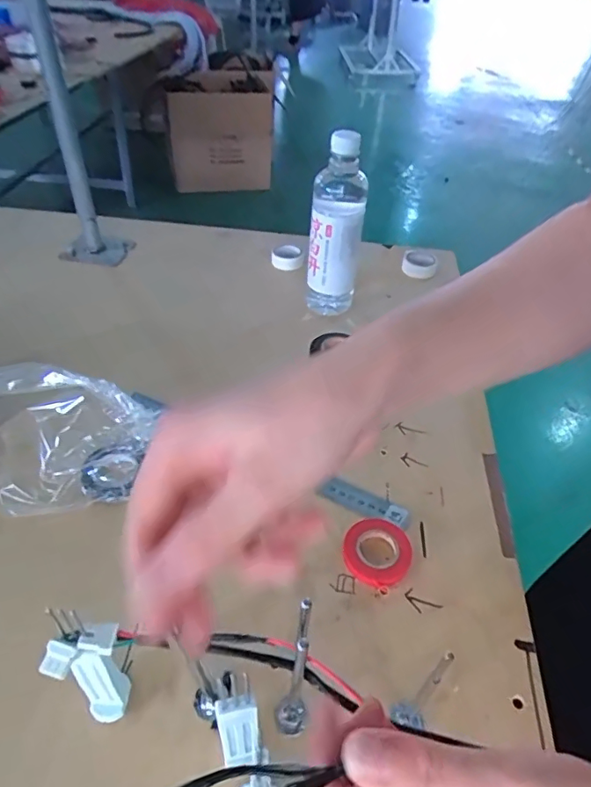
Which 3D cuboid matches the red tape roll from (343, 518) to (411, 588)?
[{"bbox_3d":[0.071,0.136,0.456,0.058,0.012,0.060,2,44,-2],"label":"red tape roll"}]

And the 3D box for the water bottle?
[{"bbox_3d":[0.050,-0.199,0.653,0.063,0.220,0.056,7,44,3],"label":"water bottle"}]

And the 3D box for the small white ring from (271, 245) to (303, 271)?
[{"bbox_3d":[-0.014,-0.212,0.817,0.047,0.024,0.038,-4,44,-9],"label":"small white ring"}]

